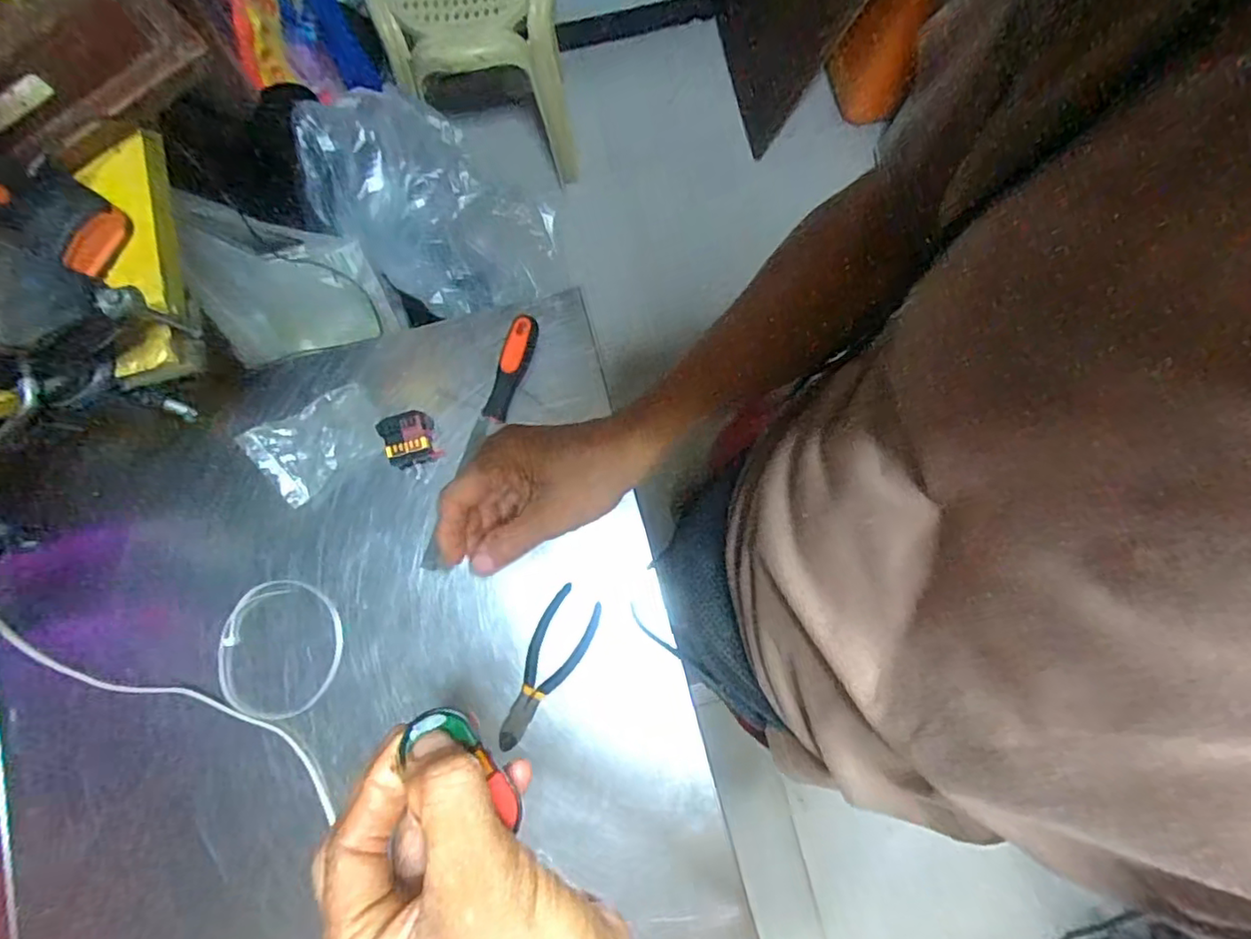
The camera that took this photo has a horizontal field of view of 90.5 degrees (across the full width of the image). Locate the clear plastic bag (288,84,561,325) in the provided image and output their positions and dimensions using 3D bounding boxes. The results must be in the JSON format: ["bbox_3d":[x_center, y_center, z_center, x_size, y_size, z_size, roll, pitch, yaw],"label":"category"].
[{"bbox_3d":[-0.247,-0.336,0.791,0.223,0.211,0.257,-44,83,-7],"label":"clear plastic bag"}]

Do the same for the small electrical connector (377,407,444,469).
[{"bbox_3d":[-0.204,-0.028,0.584,0.045,0.026,0.047,-18,80,-3],"label":"small electrical connector"}]

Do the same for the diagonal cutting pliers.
[{"bbox_3d":[-0.072,0.185,0.572,0.048,0.012,0.150,25,81,4],"label":"diagonal cutting pliers"}]

